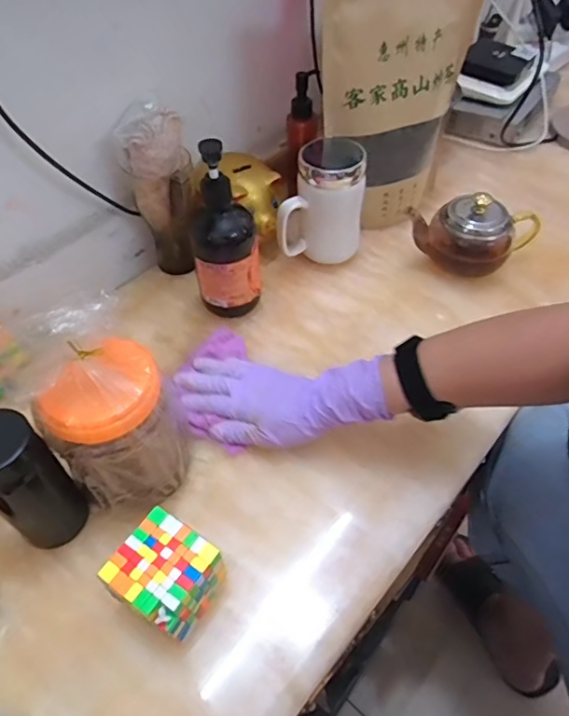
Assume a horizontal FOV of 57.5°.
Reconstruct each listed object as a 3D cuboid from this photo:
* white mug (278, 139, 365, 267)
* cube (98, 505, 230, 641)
[{"bbox_3d":[0.045,-0.186,0.636,0.100,0.140,0.080,1,50,3],"label":"white mug"},{"bbox_3d":[-0.087,0.167,0.396,0.066,0.067,0.065,28,56,22],"label":"cube"}]

